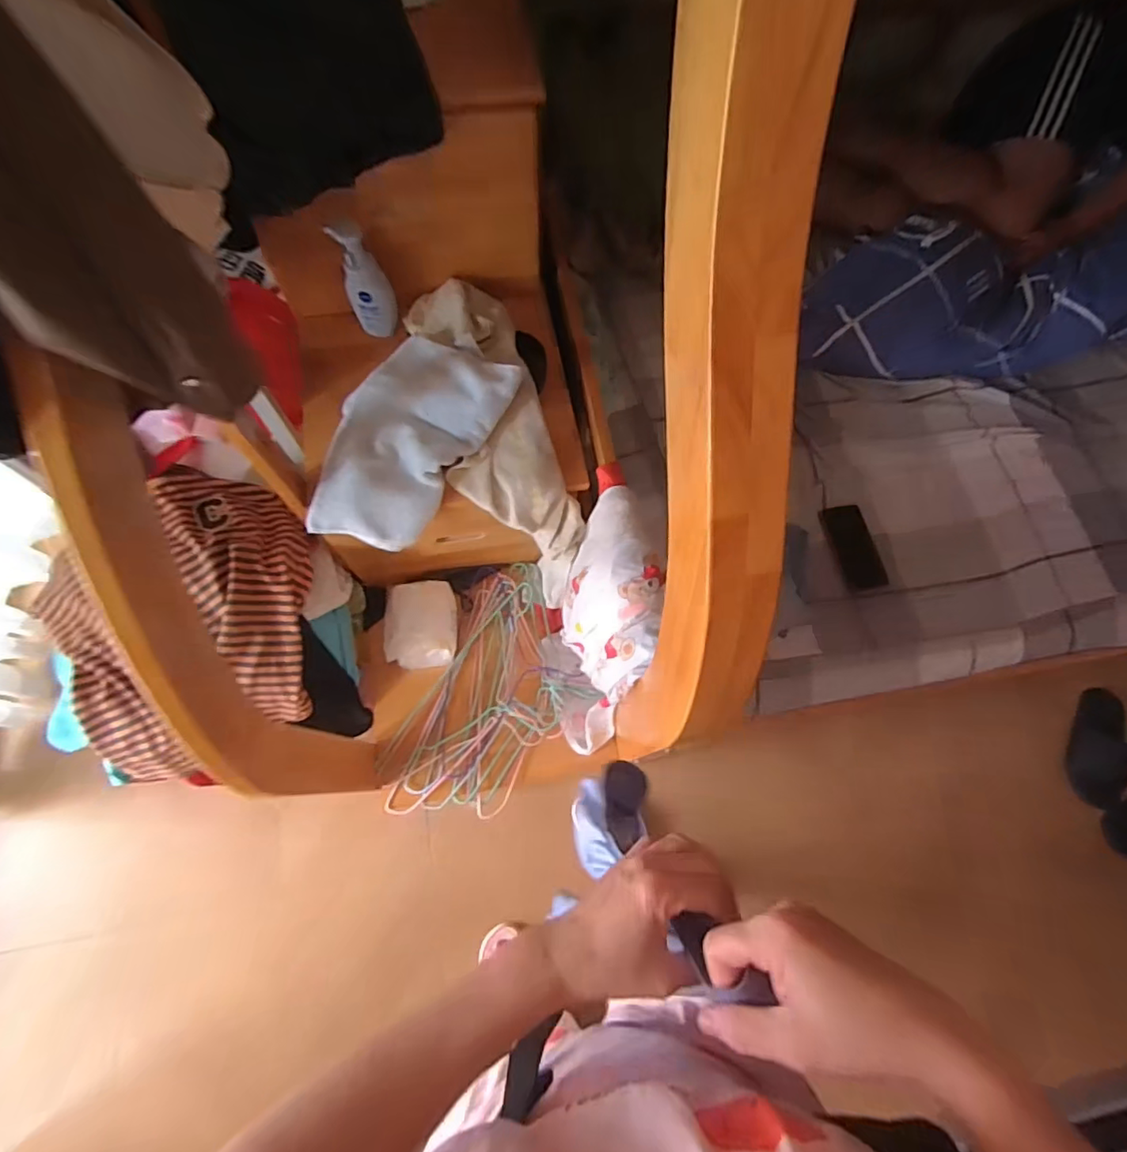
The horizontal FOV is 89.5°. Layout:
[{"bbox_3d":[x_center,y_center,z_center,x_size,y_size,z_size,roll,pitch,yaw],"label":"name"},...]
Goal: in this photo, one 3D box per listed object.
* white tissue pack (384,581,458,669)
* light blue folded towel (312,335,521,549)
[{"bbox_3d":[-0.243,0.083,0.971,0.122,0.064,0.147,-1,69,-2],"label":"white tissue pack"},{"bbox_3d":[-0.223,-0.187,0.781,0.183,0.091,0.316,35,72,11],"label":"light blue folded towel"}]

